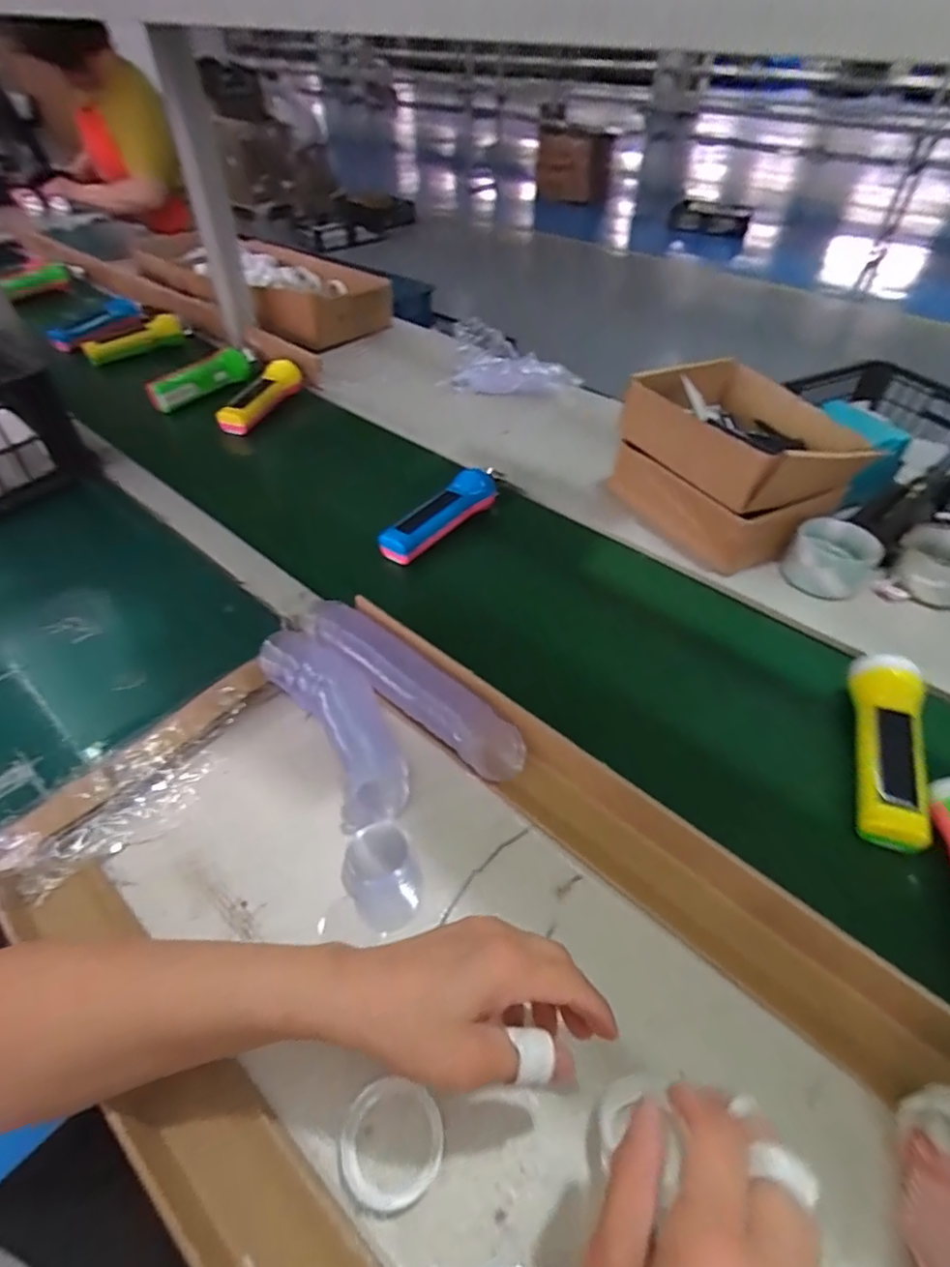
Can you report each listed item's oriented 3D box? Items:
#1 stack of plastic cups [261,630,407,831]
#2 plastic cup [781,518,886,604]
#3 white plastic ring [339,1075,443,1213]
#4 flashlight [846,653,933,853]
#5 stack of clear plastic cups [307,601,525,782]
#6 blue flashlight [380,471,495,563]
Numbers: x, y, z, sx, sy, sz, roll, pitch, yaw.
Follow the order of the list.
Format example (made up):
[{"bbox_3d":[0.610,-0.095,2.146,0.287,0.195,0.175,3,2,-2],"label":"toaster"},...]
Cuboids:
[{"bbox_3d":[-0.115,0.070,0.488,0.065,0.041,0.190,-25,52,-22],"label":"stack of plastic cups"},{"bbox_3d":[0.390,-0.081,0.640,0.086,0.050,0.088,0,47,0],"label":"plastic cup"},{"bbox_3d":[-0.046,0.278,0.319,0.055,0.012,0.052,0,47,0],"label":"white plastic ring"},{"bbox_3d":[0.335,0.089,0.480,0.047,0.048,0.162,15,48,13],"label":"flashlight"},{"bbox_3d":[-0.058,0.044,0.508,0.235,0.047,0.044,32,54,26],"label":"stack of clear plastic cups"},{"bbox_3d":[-0.042,-0.140,0.686,0.048,0.034,0.167,33,54,27],"label":"blue flashlight"}]

